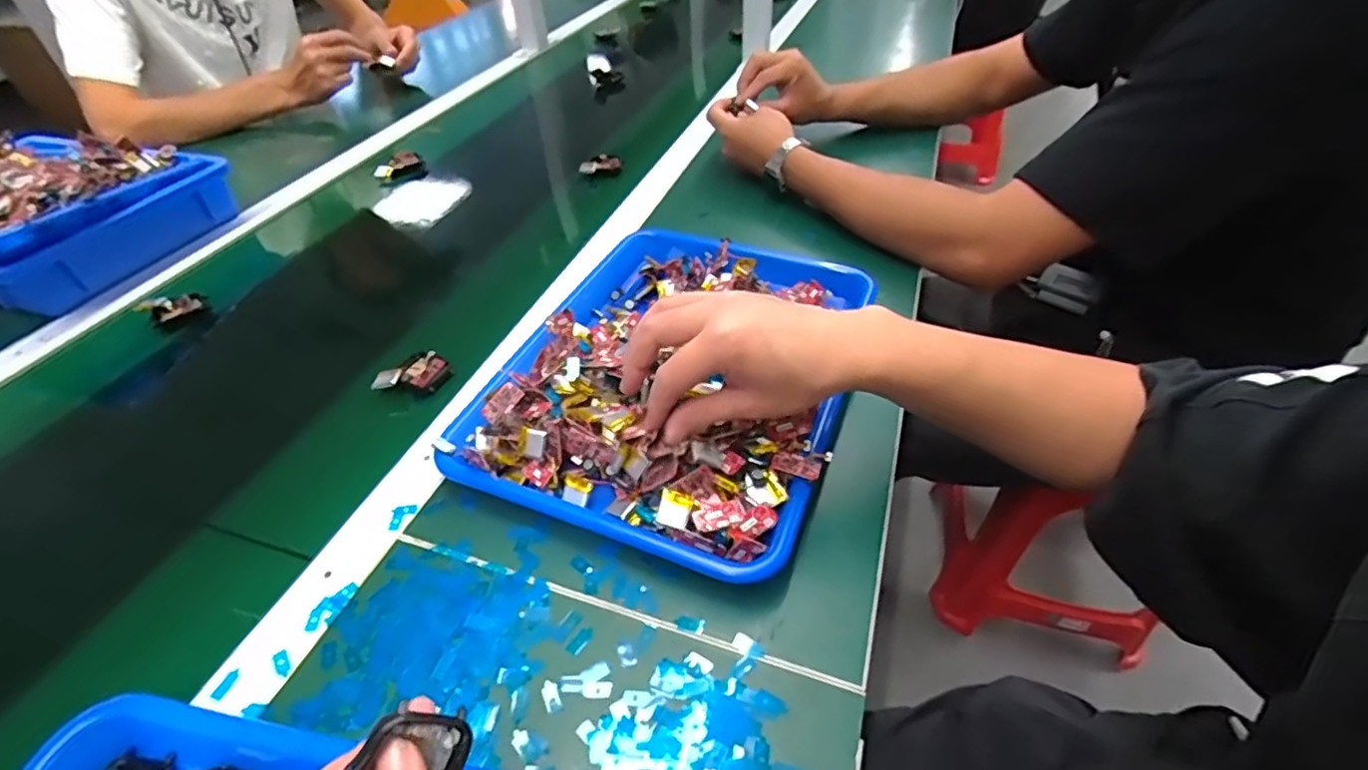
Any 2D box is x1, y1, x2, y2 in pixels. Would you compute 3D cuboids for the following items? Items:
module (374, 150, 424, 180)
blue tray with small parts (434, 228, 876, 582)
[{"bbox_3d":[-0.386,-0.293,0.836,0.062,0.042,0.020,-27,48,-28],"label":"module"},{"bbox_3d":[-0.006,-0.009,0.489,0.257,0.063,0.313,13,46,16],"label":"blue tray with small parts"}]

